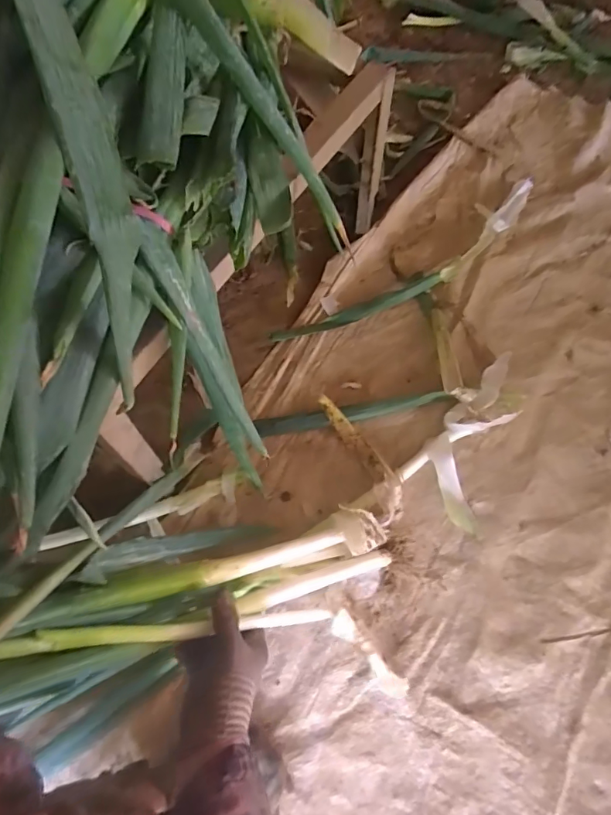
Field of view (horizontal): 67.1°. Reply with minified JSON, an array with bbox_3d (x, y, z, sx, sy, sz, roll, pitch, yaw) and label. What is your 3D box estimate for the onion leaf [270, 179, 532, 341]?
[{"bbox_3d":[0.202,-0.241,0.784,0.570,0.032,0.084,-33,73,-13],"label":"onion leaf"}]

